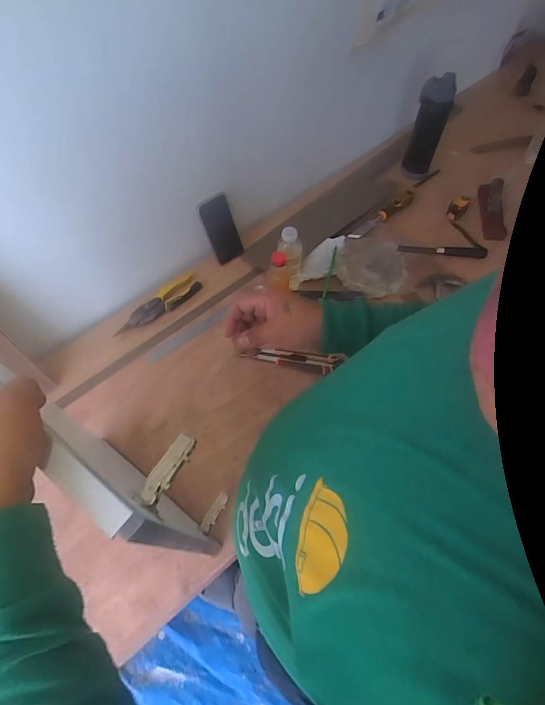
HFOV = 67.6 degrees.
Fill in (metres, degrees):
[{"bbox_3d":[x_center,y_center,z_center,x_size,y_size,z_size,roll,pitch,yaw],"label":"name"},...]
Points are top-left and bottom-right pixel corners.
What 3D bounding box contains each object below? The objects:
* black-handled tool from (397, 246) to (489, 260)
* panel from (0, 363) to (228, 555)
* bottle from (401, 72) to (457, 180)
[{"bbox_3d":[0.435,-0.264,1.047,0.221,0.015,0.027,5,63,3],"label":"black-handled tool"},{"bbox_3d":[-0.213,0.139,0.559,0.309,0.553,0.109,36,68,16],"label":"panel"},{"bbox_3d":[0.411,-0.583,1.076,0.071,0.255,0.075,29,67,14],"label":"bottle"}]

